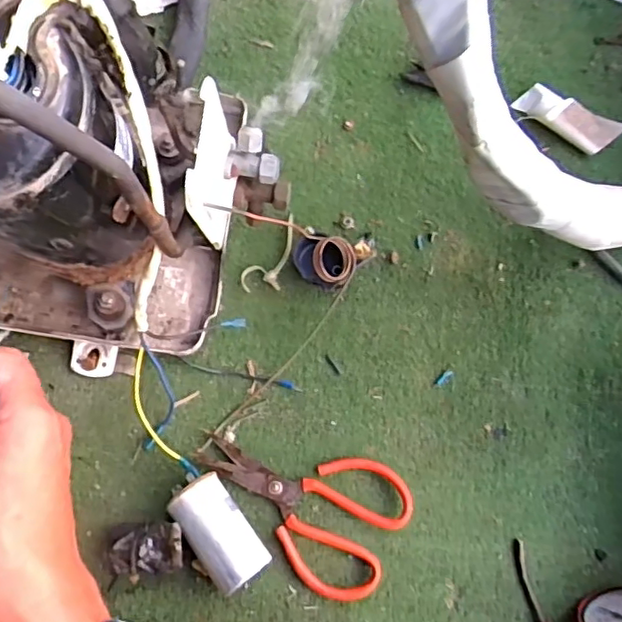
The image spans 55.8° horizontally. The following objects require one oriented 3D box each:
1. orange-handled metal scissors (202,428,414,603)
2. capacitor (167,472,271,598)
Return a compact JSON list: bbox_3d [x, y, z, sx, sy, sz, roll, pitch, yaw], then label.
[{"bbox_3d":[-0.011,0.178,0.519,0.187,0.020,0.114,14,81,4],"label":"orange-handled metal scissors"},{"bbox_3d":[-0.079,0.190,0.506,0.046,0.043,0.092,-37,81,-5],"label":"capacitor"}]

